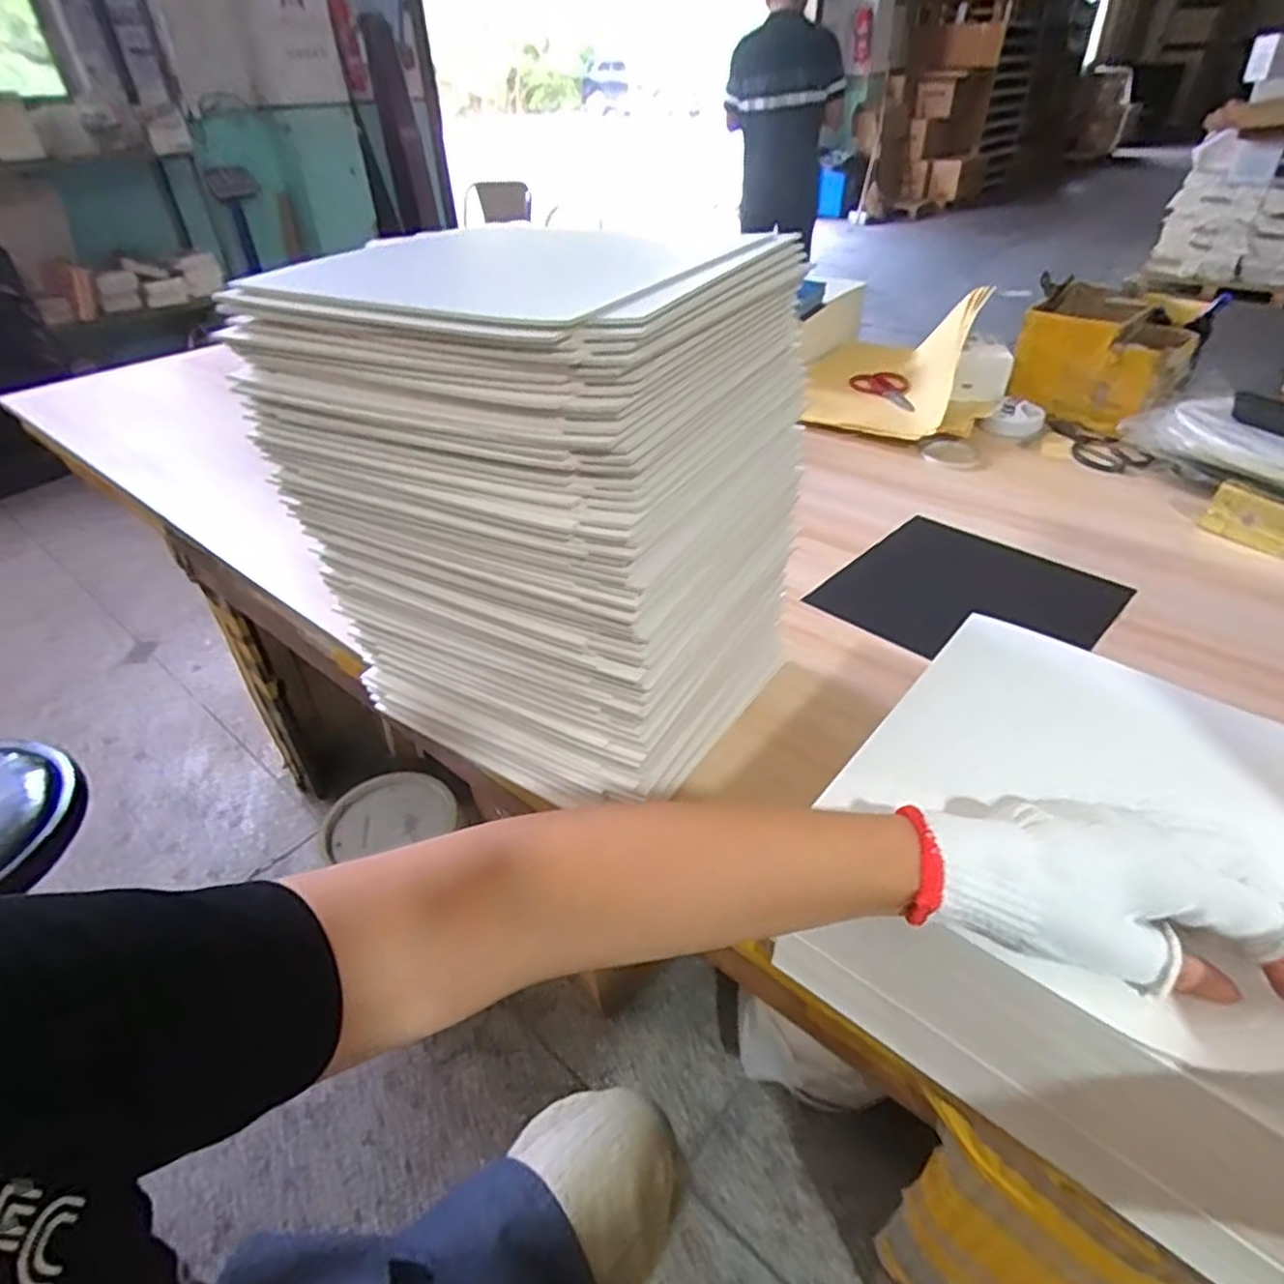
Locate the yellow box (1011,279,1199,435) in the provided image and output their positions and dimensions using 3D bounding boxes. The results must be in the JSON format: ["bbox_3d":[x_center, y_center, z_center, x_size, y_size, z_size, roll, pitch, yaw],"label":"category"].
[{"bbox_3d":[0.729,-0.446,1.126,0.251,0.138,0.223,-32,47,-32],"label":"yellow box"}]

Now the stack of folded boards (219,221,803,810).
[{"bbox_3d":[-0.071,-0.099,0.568,0.312,0.362,0.250,17,43,23],"label":"stack of folded boards"}]

